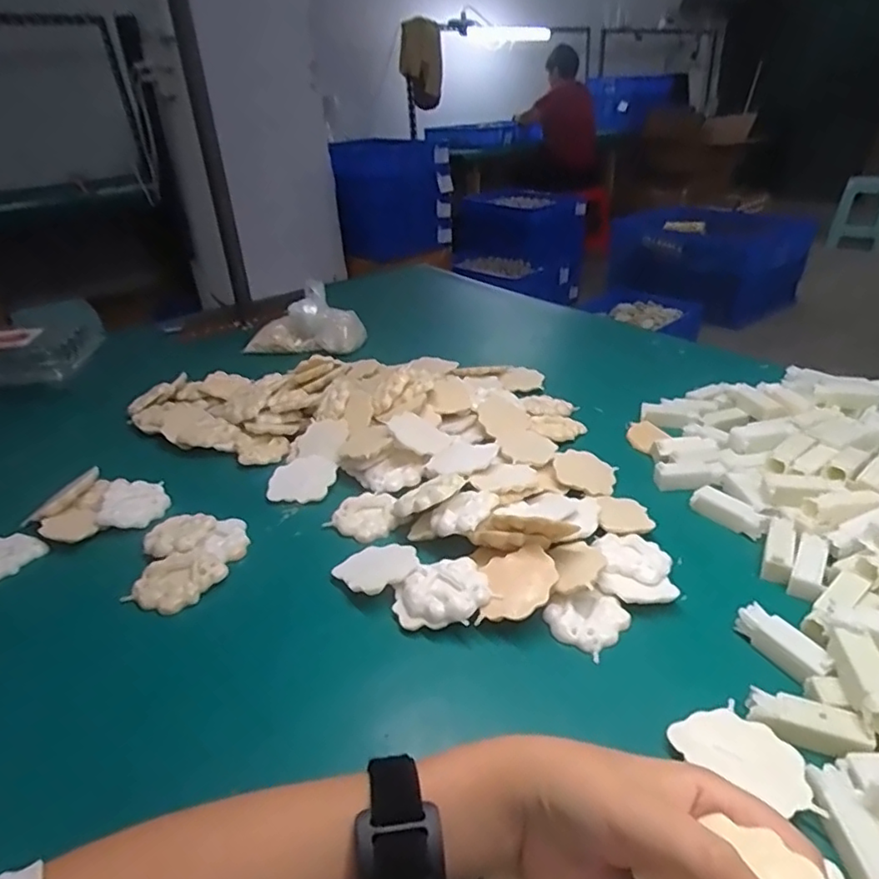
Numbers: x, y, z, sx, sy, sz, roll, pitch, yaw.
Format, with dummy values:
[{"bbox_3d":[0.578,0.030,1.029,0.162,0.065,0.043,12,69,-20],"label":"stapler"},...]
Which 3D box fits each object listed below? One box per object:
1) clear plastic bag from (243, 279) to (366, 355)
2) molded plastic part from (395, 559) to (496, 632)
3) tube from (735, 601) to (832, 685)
[{"bbox_3d":[-0.207,-0.176,0.939,0.170,0.104,0.074,4,30,14],"label":"clear plastic bag"},{"bbox_3d":[0.002,0.115,0.455,0.069,0.025,0.054,0,30,6],"label":"molded plastic part"},{"bbox_3d":[0.224,0.133,0.402,0.022,0.018,0.058,-15,31,-19],"label":"tube"}]

